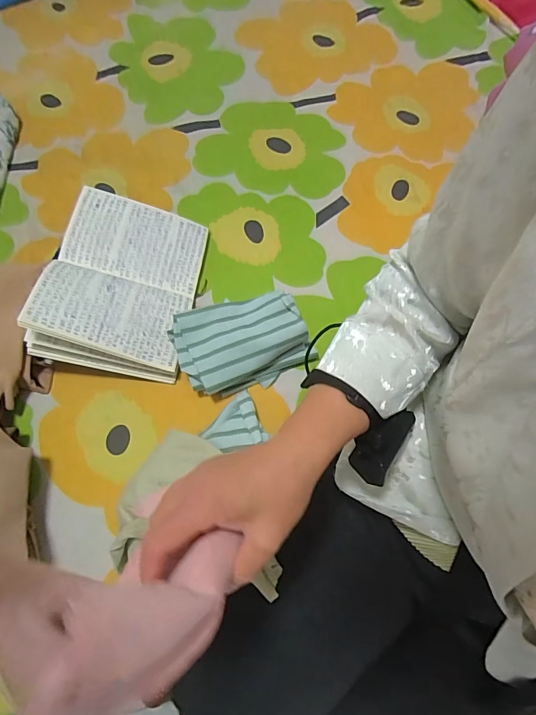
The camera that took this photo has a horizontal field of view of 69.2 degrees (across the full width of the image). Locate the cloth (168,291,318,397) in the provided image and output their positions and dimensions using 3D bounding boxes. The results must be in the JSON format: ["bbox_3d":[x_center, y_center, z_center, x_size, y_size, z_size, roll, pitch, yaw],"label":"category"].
[{"bbox_3d":[-0.036,-0.021,0.580,0.192,0.059,0.125,-16,69,-5],"label":"cloth"}]

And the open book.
[{"bbox_3d":[-0.220,-0.117,0.602,0.207,0.062,0.278,16,61,-20],"label":"open book"}]

